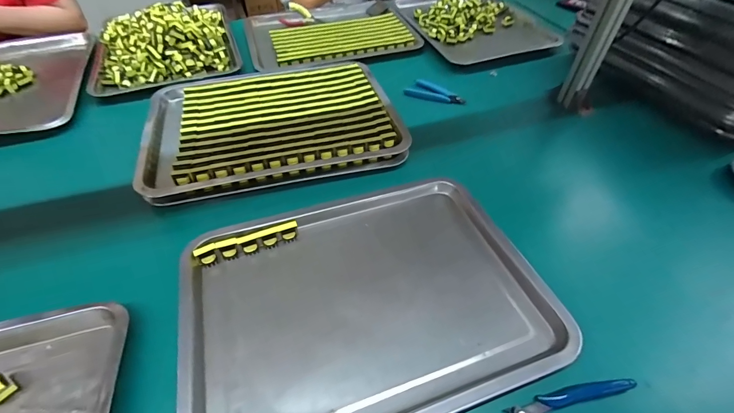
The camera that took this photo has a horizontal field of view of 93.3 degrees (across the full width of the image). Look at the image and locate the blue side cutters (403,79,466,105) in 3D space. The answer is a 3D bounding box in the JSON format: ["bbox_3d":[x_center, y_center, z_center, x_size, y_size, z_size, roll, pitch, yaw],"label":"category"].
[{"bbox_3d":[0.136,-0.222,0.688,0.115,0.017,0.049,28,54,23],"label":"blue side cutters"}]

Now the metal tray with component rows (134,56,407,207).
[{"bbox_3d":[-0.150,-0.145,0.577,0.389,0.030,0.285,-7,48,-7],"label":"metal tray with component rows"}]

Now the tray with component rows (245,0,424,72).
[{"bbox_3d":[-0.092,-0.437,0.848,0.383,0.019,0.280,-13,49,-11],"label":"tray with component rows"}]

